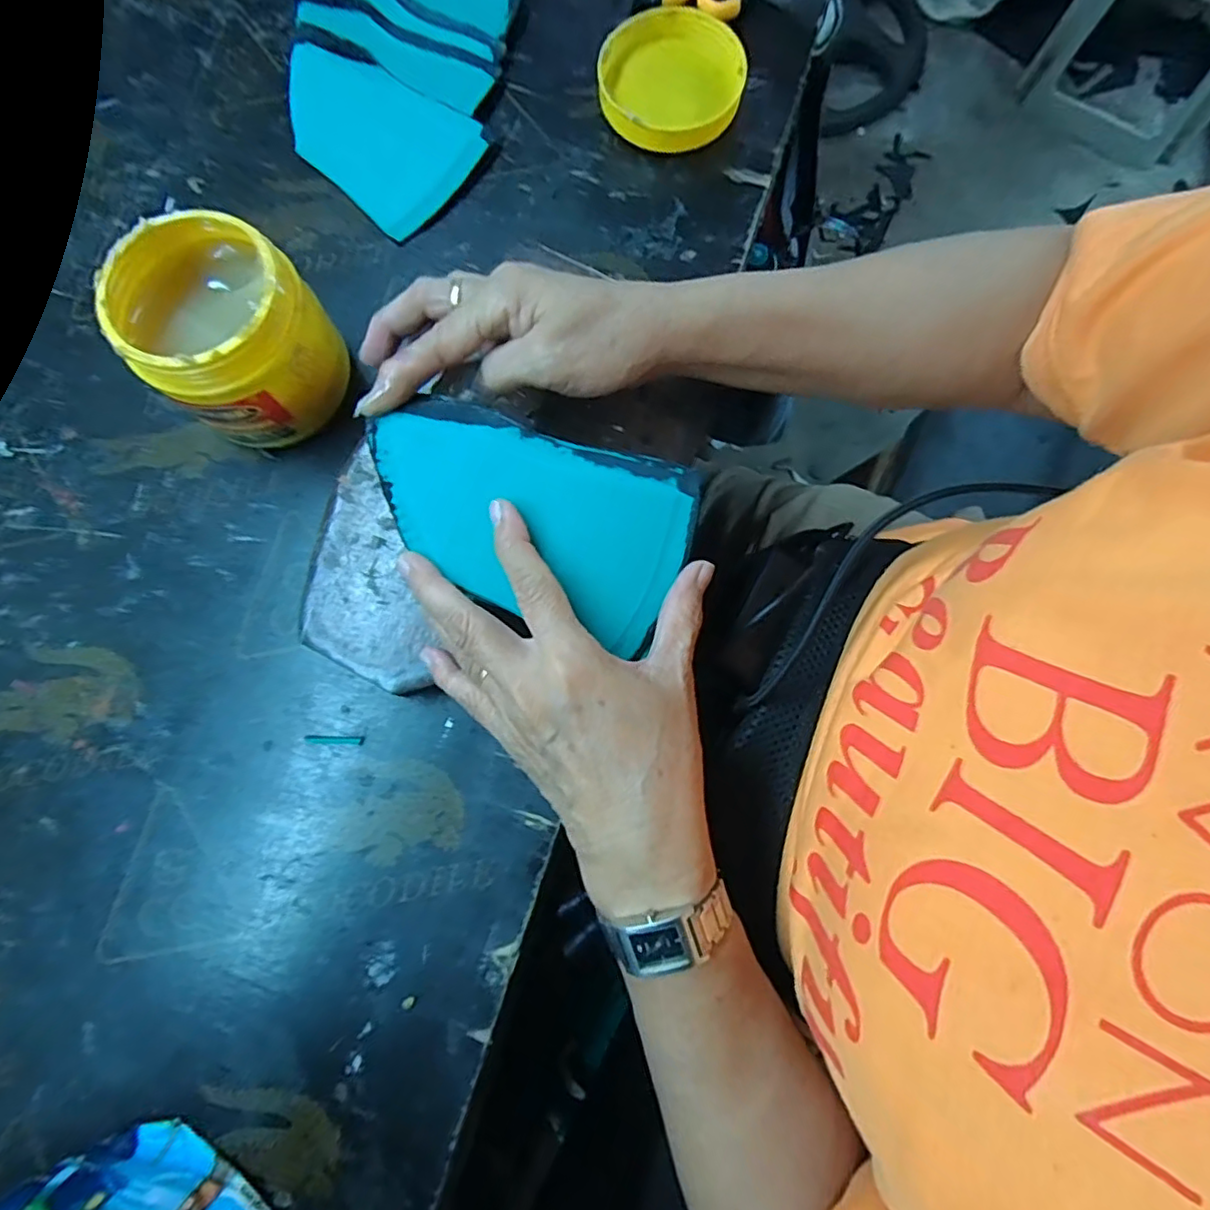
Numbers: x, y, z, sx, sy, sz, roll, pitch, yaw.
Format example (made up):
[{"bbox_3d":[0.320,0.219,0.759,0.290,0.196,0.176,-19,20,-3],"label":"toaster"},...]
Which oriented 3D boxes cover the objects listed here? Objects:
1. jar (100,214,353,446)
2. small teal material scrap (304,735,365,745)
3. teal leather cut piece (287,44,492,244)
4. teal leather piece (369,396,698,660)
[{"bbox_3d":[-0.199,-0.145,0.341,0.090,0.090,0.089,0,78,1],"label":"jar"},{"bbox_3d":[-0.148,0.073,0.333,0.032,0.004,0.004,4,78,2],"label":"small teal material scrap"},{"bbox_3d":[-0.161,-0.322,0.413,0.146,0.006,0.090,40,86,6],"label":"teal leather cut piece"},{"bbox_3d":[-0.039,-0.043,0.288,0.151,0.009,0.086,20,81,4],"label":"teal leather piece"}]

